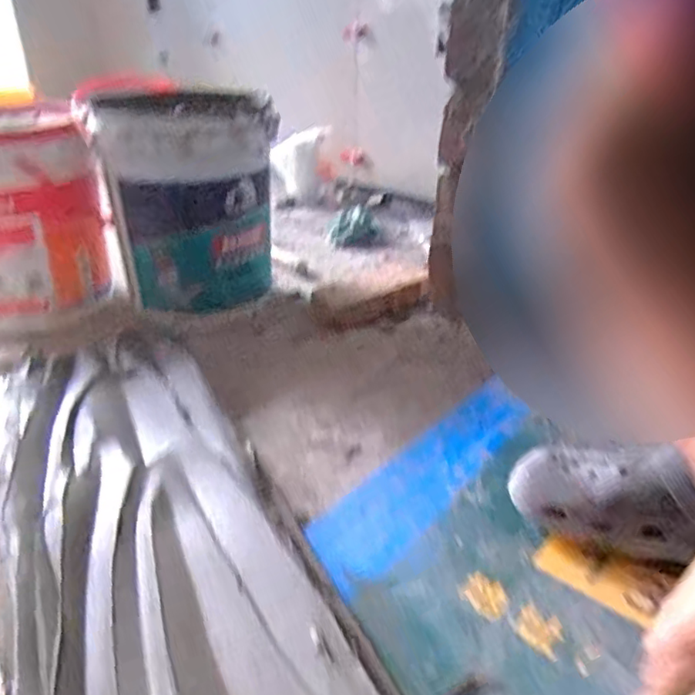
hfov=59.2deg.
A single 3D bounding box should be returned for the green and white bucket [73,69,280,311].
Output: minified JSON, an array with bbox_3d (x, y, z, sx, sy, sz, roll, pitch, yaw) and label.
[{"bbox_3d":[-0.288,-0.261,1.083,0.301,0.345,0.281,1,30,0],"label":"green and white bucket"}]

